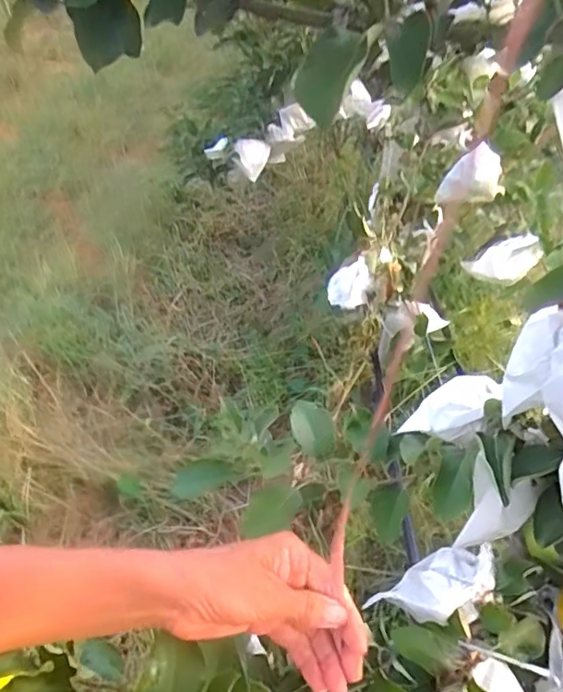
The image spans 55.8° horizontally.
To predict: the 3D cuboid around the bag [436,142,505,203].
[{"bbox_3d":[0.381,-0.335,1.059,0.122,0.122,0.059,15,40,14],"label":"bag"}]

